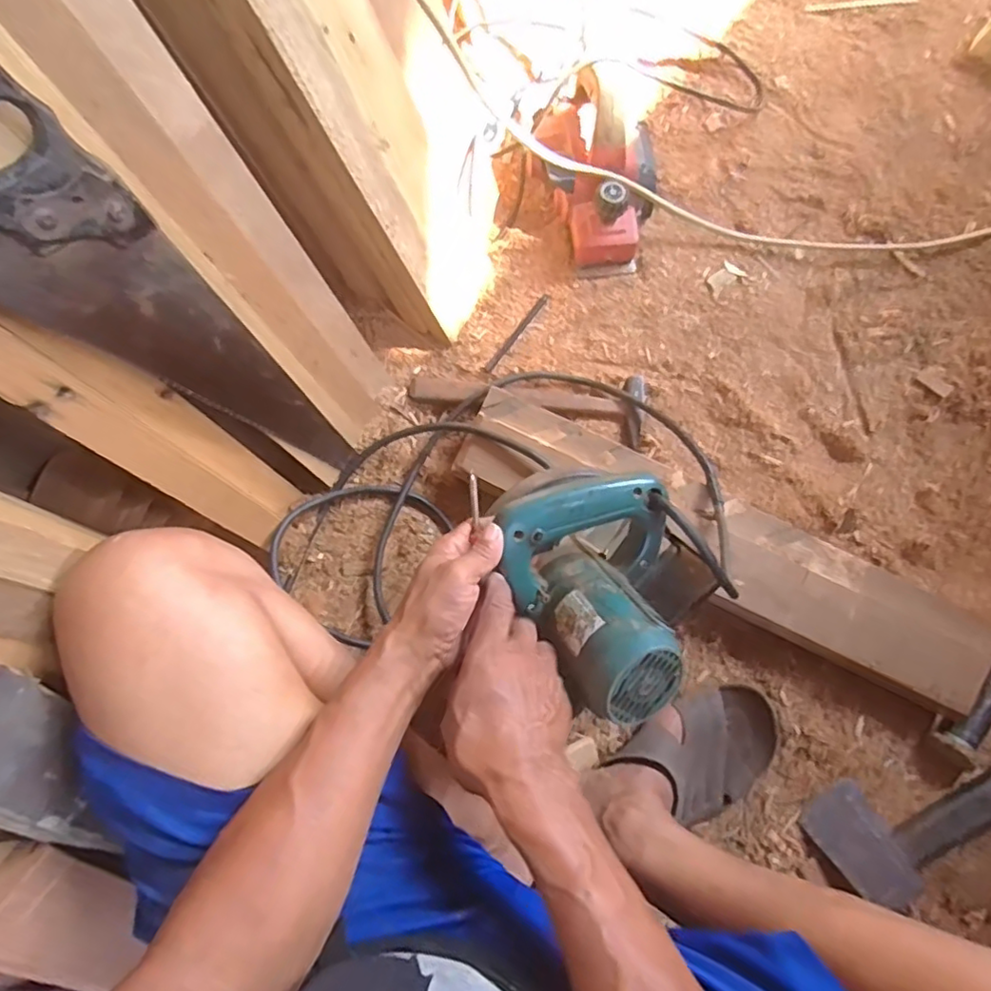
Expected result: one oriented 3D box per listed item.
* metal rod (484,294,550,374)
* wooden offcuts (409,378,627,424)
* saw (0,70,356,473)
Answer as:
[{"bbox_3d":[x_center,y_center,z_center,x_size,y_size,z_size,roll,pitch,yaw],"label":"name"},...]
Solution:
[{"bbox_3d":[0.028,-0.204,0.768,0.010,0.005,0.131,35,78,7],"label":"metal rod"},{"bbox_3d":[0.029,-0.121,0.744,0.259,0.019,0.033,6,76,0],"label":"wooden offcuts"},{"bbox_3d":[-0.246,-0.114,0.485,0.103,0.452,0.024,-44,67,-6],"label":"saw"}]

